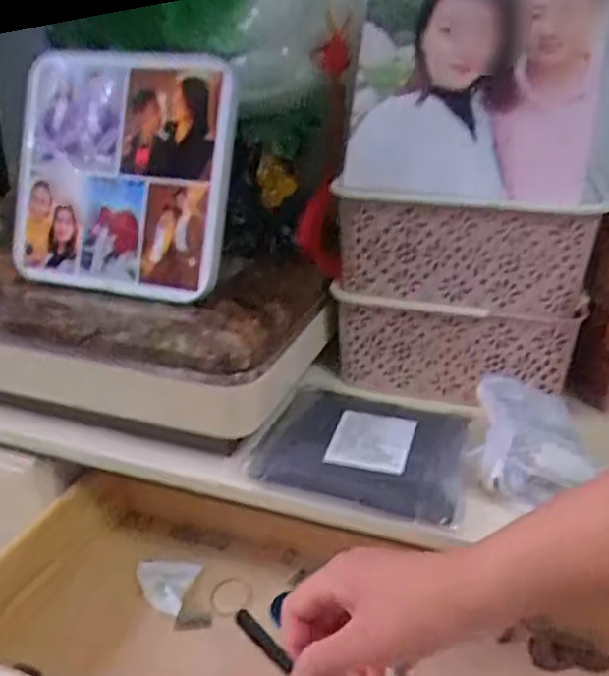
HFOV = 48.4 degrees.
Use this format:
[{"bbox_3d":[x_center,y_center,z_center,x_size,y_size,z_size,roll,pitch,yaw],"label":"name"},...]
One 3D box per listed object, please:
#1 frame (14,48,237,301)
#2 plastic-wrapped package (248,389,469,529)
[{"bbox_3d":[-0.159,-0.139,0.574,0.193,0.197,0.017,11,9,17],"label":"frame"},{"bbox_3d":[0.051,0.085,0.544,0.158,0.022,0.119,11,27,23],"label":"plastic-wrapped package"}]

